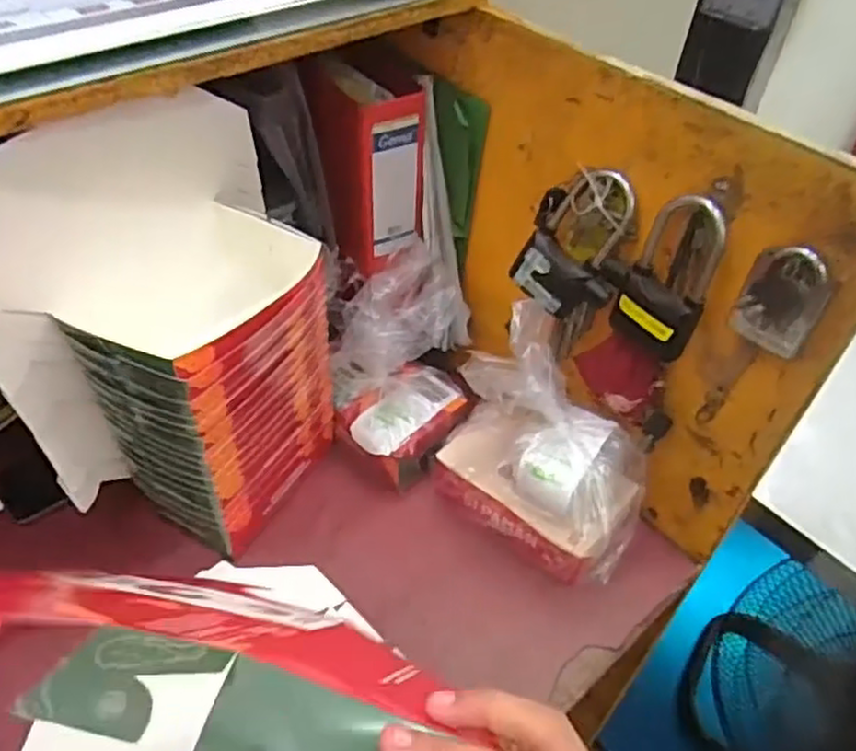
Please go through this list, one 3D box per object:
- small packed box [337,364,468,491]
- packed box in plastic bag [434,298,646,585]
[{"bbox_3d":[-0.021,0.051,0.791,0.102,0.071,0.131,37,52,27],"label":"small packed box"},{"bbox_3d":[0.115,0.069,0.688,0.198,0.200,0.108,31,50,24],"label":"packed box in plastic bag"}]

